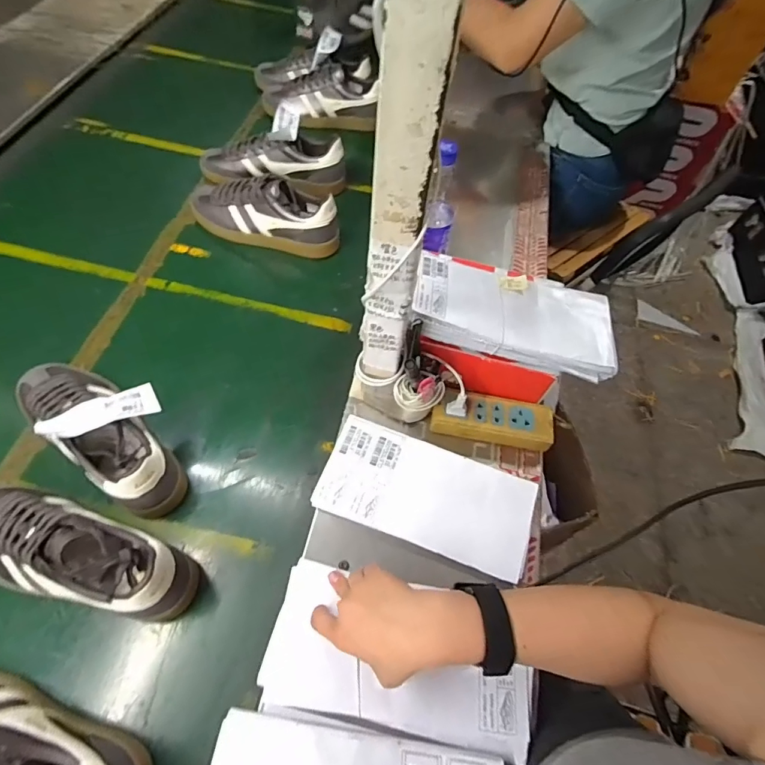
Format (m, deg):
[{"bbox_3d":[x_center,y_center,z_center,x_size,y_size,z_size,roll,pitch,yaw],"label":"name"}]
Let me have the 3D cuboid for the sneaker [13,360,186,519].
[{"bbox_3d":[-0.347,0.052,0.547,0.257,0.096,0.091,35,63,16],"label":"sneaker"}]

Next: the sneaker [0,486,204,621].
[{"bbox_3d":[-0.324,0.175,0.472,0.250,0.099,0.092,12,59,3],"label":"sneaker"}]

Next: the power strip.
[{"bbox_3d":[0.142,0.050,0.585,0.151,0.028,0.060,9,59,1],"label":"power strip"}]

